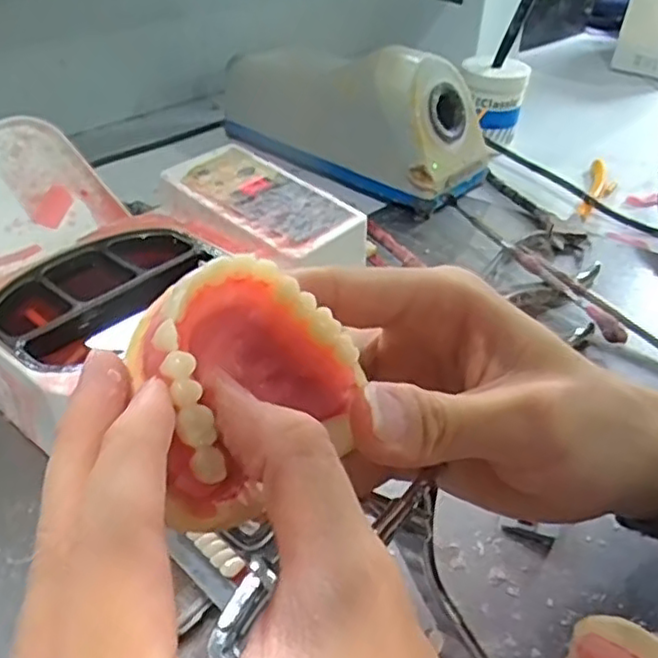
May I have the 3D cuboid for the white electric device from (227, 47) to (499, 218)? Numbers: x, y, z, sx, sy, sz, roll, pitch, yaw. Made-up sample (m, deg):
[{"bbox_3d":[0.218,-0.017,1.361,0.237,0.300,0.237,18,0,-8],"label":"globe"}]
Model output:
[{"bbox_3d":[0.016,-0.174,0.519,0.214,0.091,0.085,27,46,28],"label":"white electric device"}]

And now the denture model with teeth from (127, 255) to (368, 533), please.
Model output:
[{"bbox_3d":[-0.023,0.013,0.163,0.030,0.055,0.054,-21,11,42],"label":"denture model with teeth"}]

